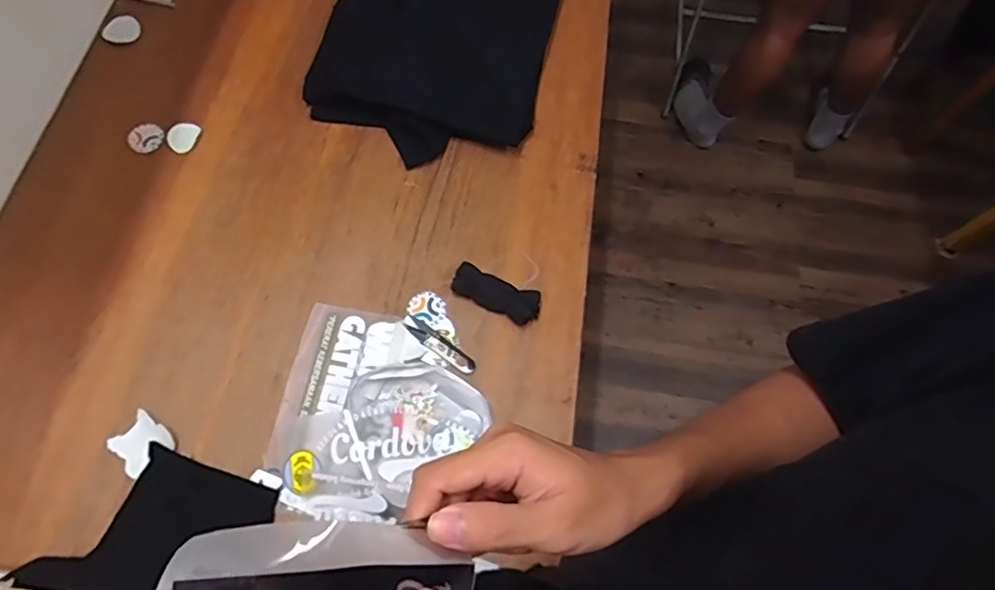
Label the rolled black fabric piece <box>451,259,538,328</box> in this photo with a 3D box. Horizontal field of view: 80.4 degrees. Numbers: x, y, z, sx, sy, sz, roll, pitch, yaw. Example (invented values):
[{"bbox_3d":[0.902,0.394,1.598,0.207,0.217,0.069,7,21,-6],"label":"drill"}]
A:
[{"bbox_3d":[-0.001,-0.002,0.856,0.129,0.026,0.048,23,69,7],"label":"rolled black fabric piece"}]

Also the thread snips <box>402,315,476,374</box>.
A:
[{"bbox_3d":[-0.081,0.070,0.833,0.121,0.014,0.029,35,71,12],"label":"thread snips"}]

